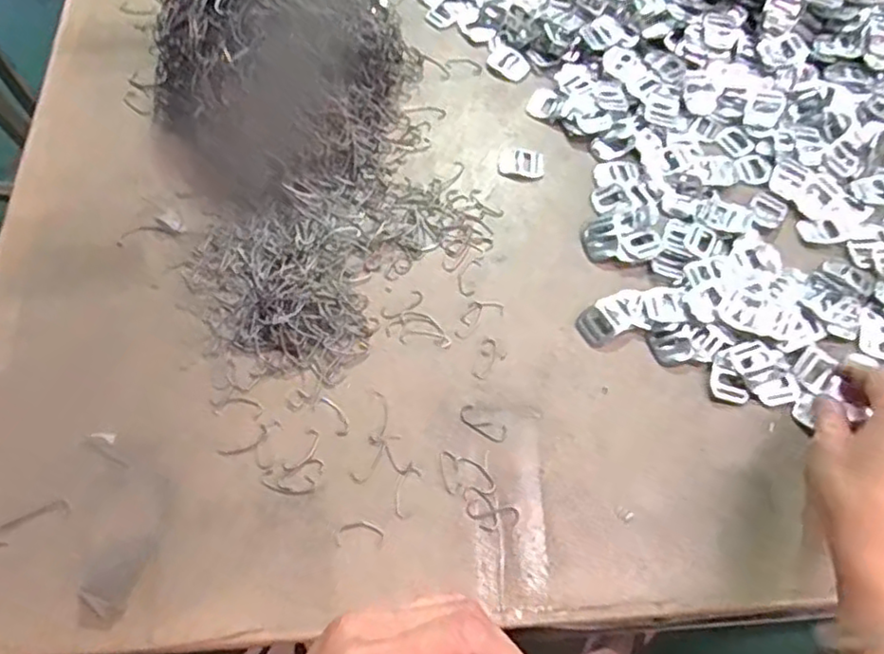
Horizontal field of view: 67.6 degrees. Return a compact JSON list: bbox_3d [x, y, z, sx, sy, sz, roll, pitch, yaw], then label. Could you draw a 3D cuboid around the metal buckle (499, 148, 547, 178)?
[{"bbox_3d":[0.070,-0.143,0.572,0.040,0.004,0.028,7,63,5],"label":"metal buckle"}]

